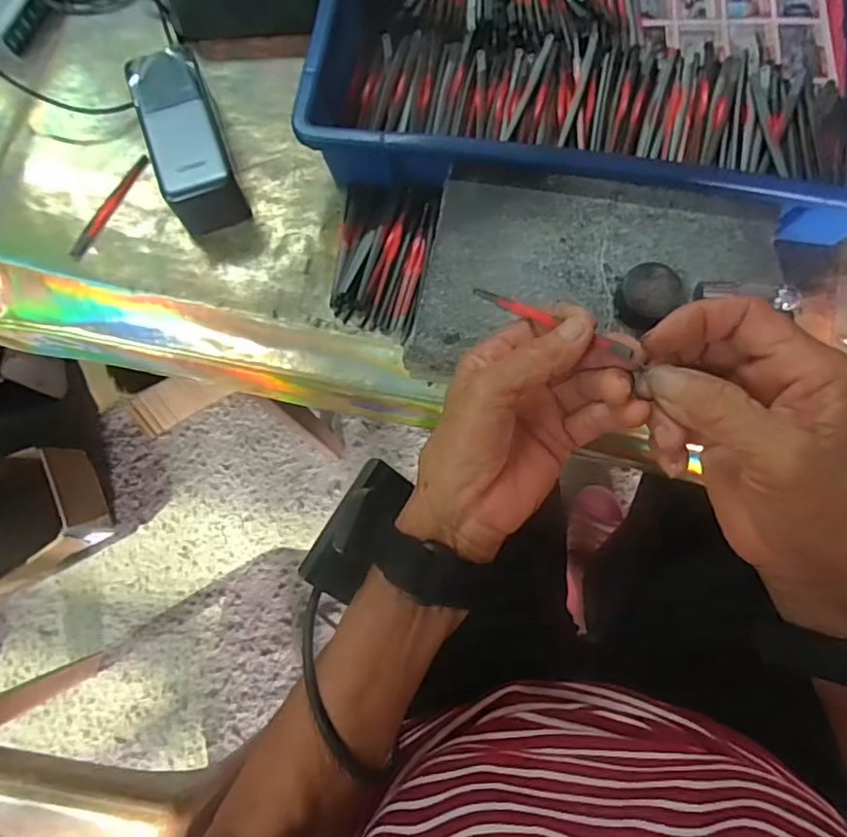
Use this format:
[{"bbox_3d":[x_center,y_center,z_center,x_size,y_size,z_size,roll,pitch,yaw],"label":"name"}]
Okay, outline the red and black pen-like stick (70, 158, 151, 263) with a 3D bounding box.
[{"bbox_3d":[-0.254,-0.171,0.458,0.013,0.005,0.099,31,80,8],"label":"red and black pen-like stick"}]

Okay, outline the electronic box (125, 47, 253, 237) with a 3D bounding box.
[{"bbox_3d":[-0.180,-0.212,0.441,0.055,0.057,0.131,-19,77,-2],"label":"electronic box"}]

